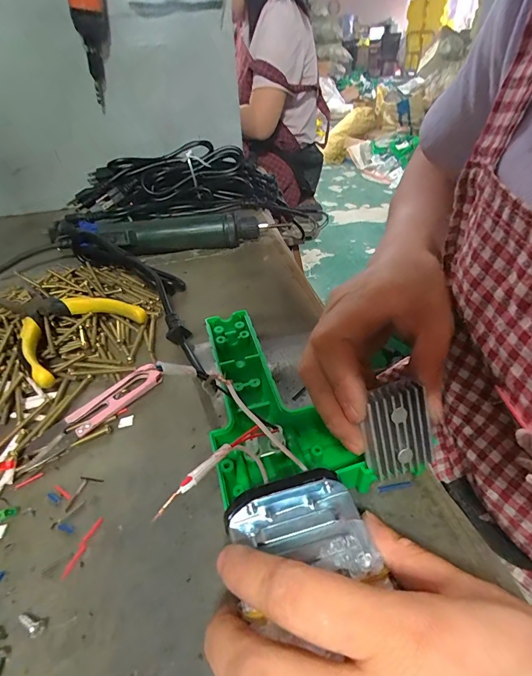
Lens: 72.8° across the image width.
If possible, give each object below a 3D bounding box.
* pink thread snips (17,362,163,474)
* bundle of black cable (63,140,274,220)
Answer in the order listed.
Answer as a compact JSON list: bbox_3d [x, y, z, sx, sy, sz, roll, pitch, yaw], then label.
[{"bbox_3d":[-0.117,0.051,0.248,0.021,0.011,0.100,28,49,34],"label":"pink thread snips"},{"bbox_3d":[-0.130,-0.238,0.556,0.328,0.078,0.113,-16,40,-13],"label":"bundle of black cable"}]

